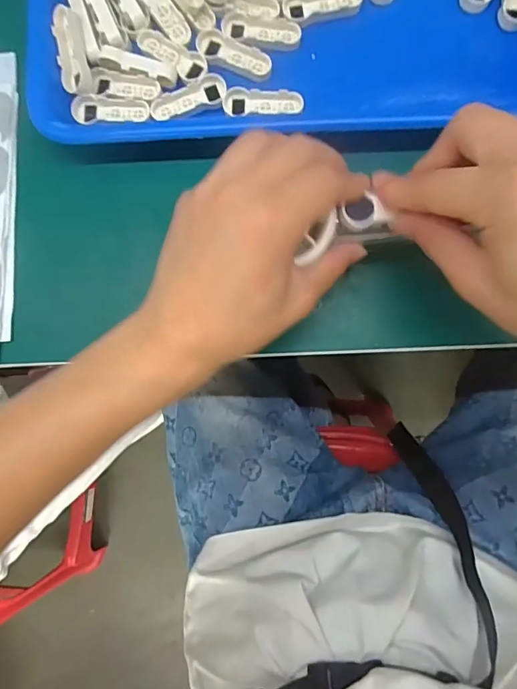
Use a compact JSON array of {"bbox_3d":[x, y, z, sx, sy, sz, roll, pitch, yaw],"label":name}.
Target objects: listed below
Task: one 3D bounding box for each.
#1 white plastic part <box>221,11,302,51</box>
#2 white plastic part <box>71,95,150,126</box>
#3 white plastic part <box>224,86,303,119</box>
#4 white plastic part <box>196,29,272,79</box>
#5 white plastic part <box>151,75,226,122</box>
[{"bbox_3d":[0.002,-0.201,0.297,0.050,0.006,0.019,11,86,3],"label":"white plastic part"},{"bbox_3d":[-0.096,-0.152,0.299,0.048,0.005,0.015,4,86,3],"label":"white plastic part"},{"bbox_3d":[0.003,-0.154,0.294,0.050,0.005,0.016,2,86,3],"label":"white plastic part"},{"bbox_3d":[-0.016,-0.187,0.297,0.050,0.005,0.018,21,87,4],"label":"white plastic part"},{"bbox_3d":[-0.044,-0.157,0.297,0.049,0.004,0.017,-26,85,0],"label":"white plastic part"}]

